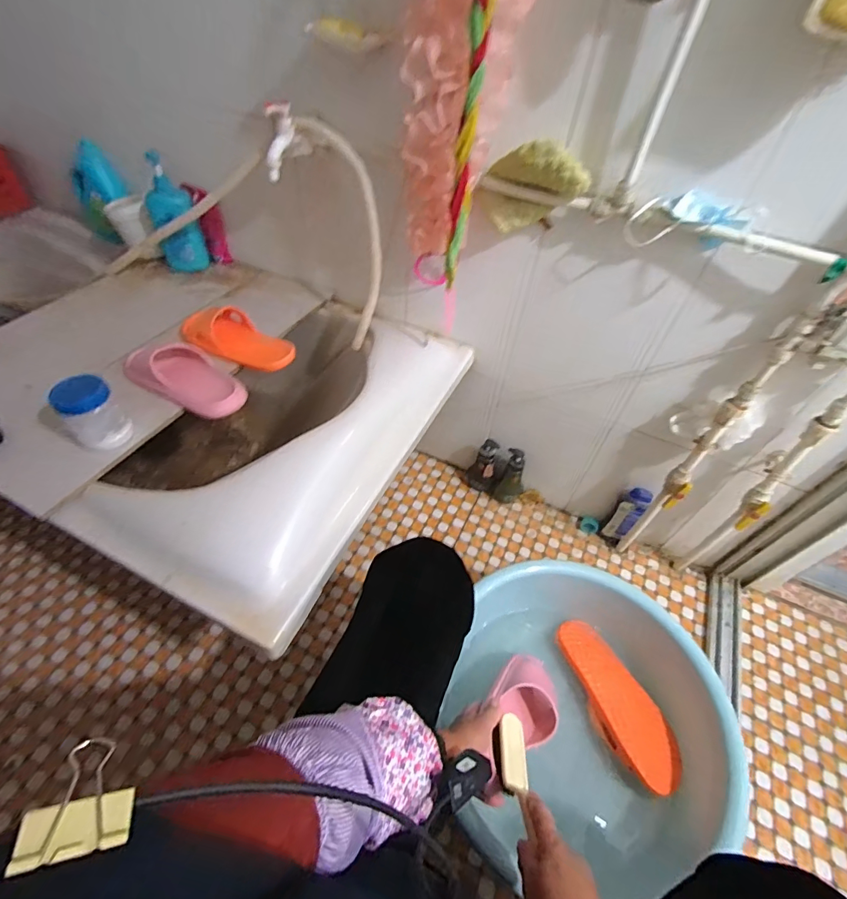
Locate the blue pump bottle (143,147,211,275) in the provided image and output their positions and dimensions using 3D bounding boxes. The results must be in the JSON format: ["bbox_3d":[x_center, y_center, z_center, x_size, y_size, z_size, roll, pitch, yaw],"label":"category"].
[{"bbox_3d":[-0.568,-0.523,0.986,0.091,0.237,0.064,-34,61,-29],"label":"blue pump bottle"}]

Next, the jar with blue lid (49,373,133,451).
[{"bbox_3d":[-0.493,-0.052,0.651,0.069,0.097,0.067,3,50,-3],"label":"jar with blue lid"}]

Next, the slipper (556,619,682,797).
[{"bbox_3d":[0.323,0.415,0.733,0.090,0.062,0.261,-12,52,-15],"label":"slipper"}]

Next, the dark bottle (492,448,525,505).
[{"bbox_3d":[0.233,0.076,1.131,0.068,0.185,0.050,24,52,15],"label":"dark bottle"}]

